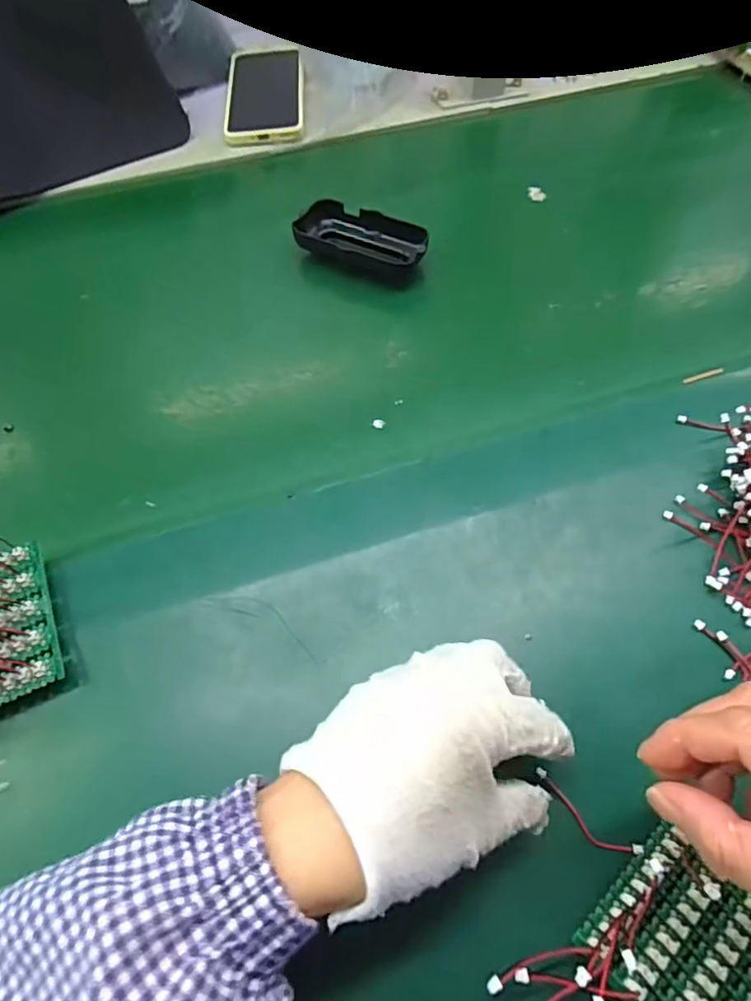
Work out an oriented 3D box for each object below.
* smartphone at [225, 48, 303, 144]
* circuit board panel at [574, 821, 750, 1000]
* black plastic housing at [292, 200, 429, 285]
[{"bbox_3d":[-0.116,-0.429,0.594,0.078,0.014,0.158,-4,60,0],"label":"smartphone"},{"bbox_3d":[0.139,0.192,0.233,0.070,0.009,0.087,-39,67,-17],"label":"circuit board panel"},{"bbox_3d":[-0.009,-0.216,0.481,0.110,0.031,0.053,28,66,16],"label":"black plastic housing"}]

